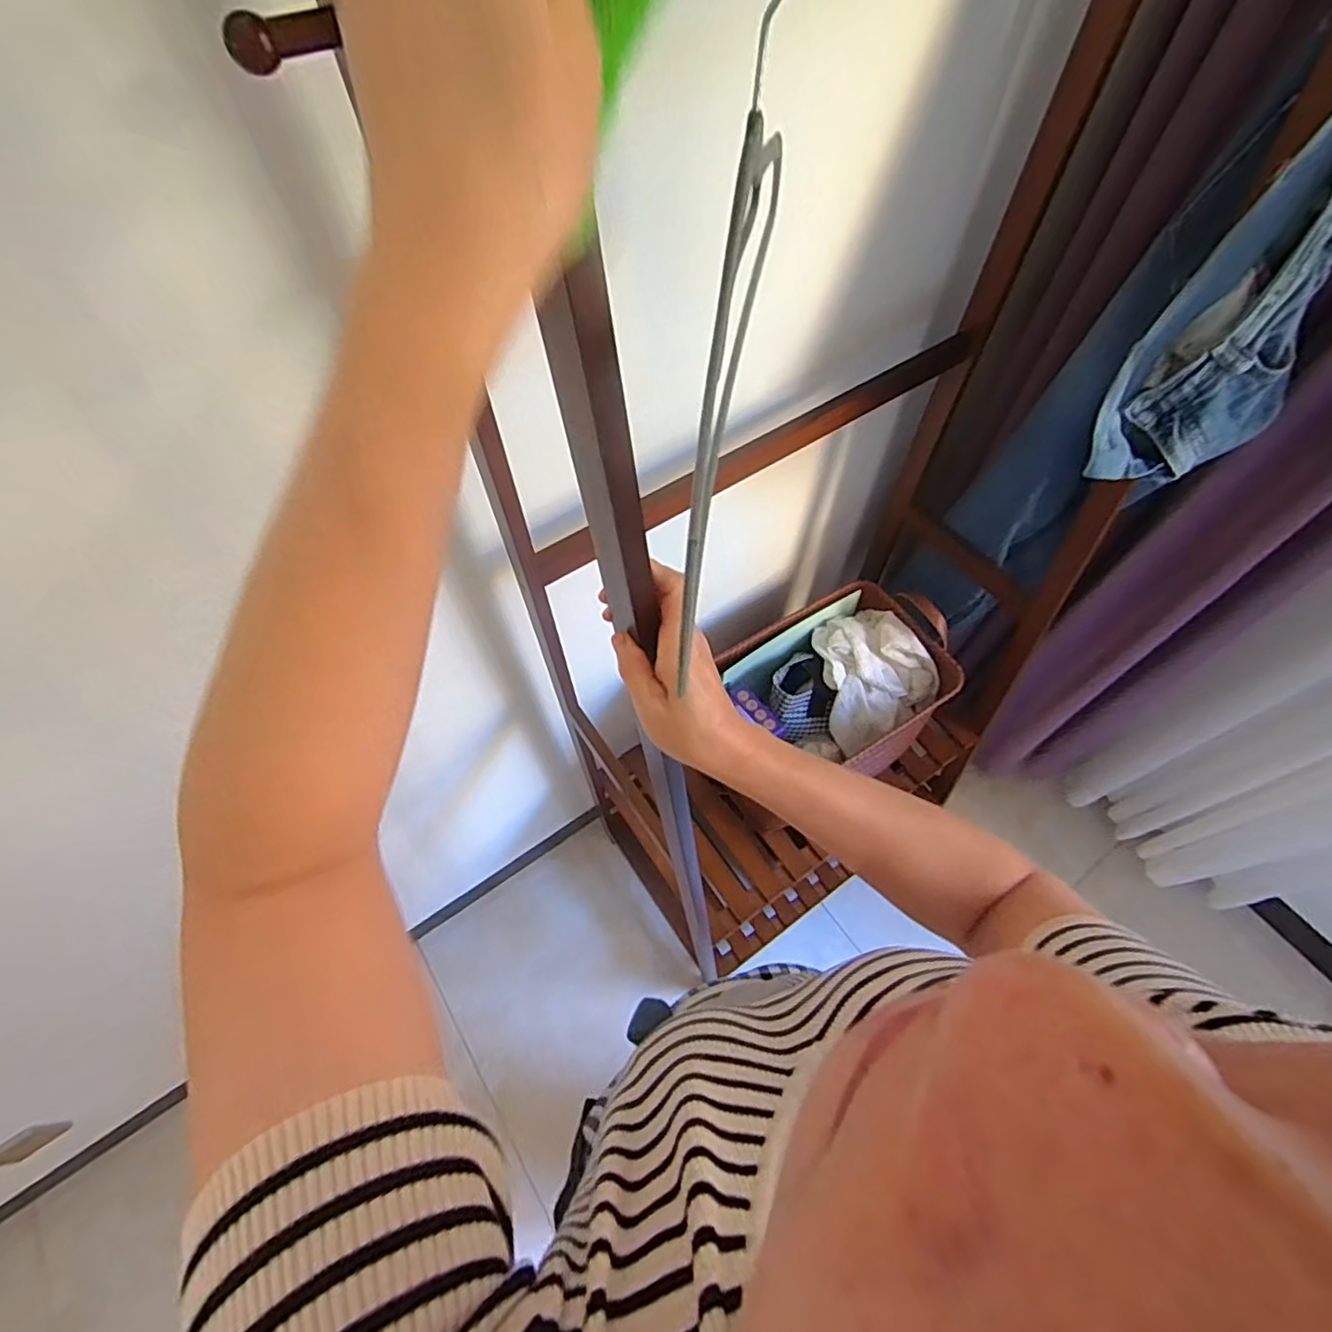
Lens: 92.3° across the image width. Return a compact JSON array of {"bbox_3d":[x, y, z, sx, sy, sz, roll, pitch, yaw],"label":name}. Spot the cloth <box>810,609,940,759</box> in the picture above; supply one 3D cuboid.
[{"bbox_3d":[0.344,0.011,1.106,0.197,0.103,0.211,-26,65,-13],"label":"cloth"}]

